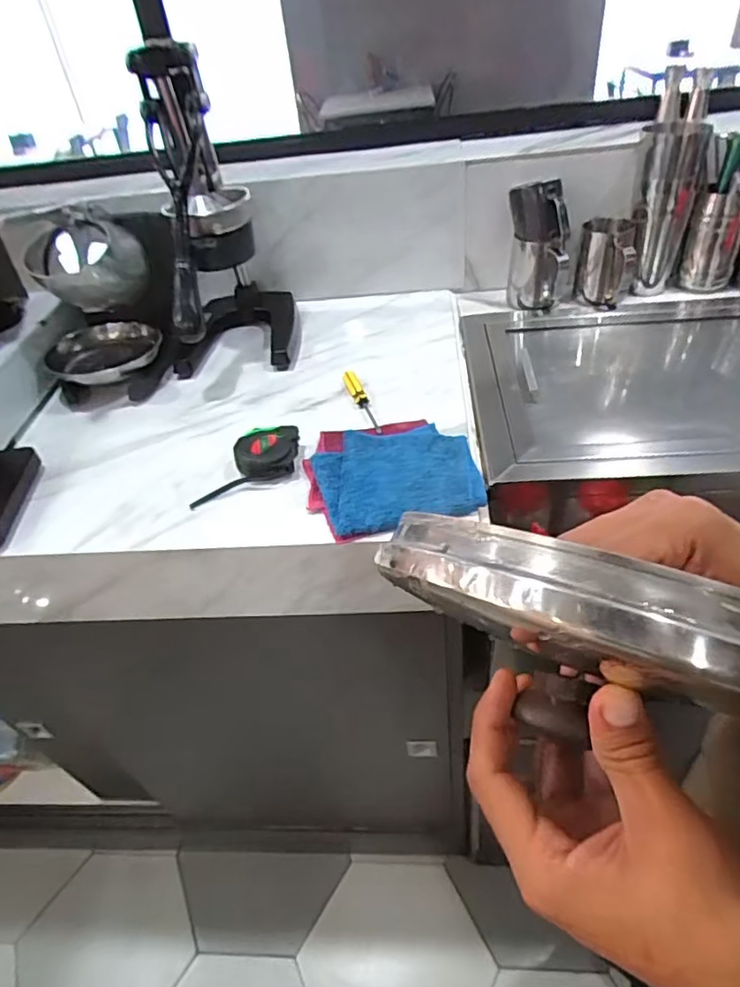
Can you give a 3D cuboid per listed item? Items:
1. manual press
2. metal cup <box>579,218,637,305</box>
[{"bbox_3d":[-0.225,-0.375,0.824,0.180,0.380,0.284,-10,42,-3],"label":"manual press"},{"bbox_3d":[0.366,-0.353,0.919,0.082,0.113,0.098,7,44,16],"label":"metal cup"}]

